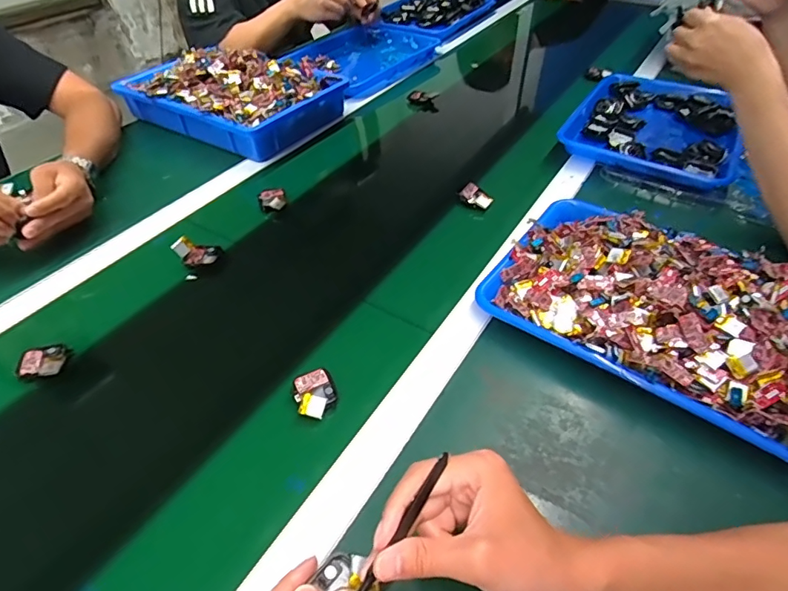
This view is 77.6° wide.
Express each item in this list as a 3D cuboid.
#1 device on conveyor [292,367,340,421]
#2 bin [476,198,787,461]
[{"bbox_3d":[-0.074,0.092,0.462,0.038,0.011,0.048,-16,46,-16],"label":"device on conveyor"},{"bbox_3d":[0.281,0.004,0.515,0.331,0.072,0.234,28,50,26],"label":"bin"}]

